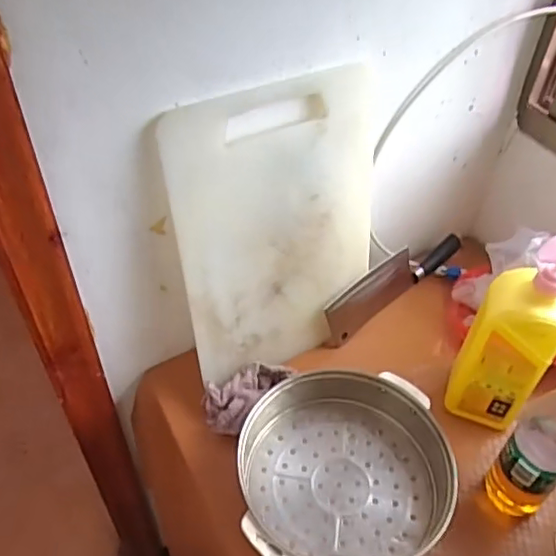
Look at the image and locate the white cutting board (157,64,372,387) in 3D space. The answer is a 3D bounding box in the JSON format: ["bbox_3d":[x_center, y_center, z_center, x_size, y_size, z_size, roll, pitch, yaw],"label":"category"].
[{"bbox_3d":[0.008,-0.046,0.714,0.260,0.370,0.013,-22,39,-24],"label":"white cutting board"}]

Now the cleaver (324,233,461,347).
[{"bbox_3d":[0.175,0.001,0.871,0.272,0.076,0.025,-31,56,-29],"label":"cleaver"}]

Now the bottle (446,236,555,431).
[{"bbox_3d":[0.268,0.069,0.680,0.094,0.277,0.080,25,50,18],"label":"bottle"}]

